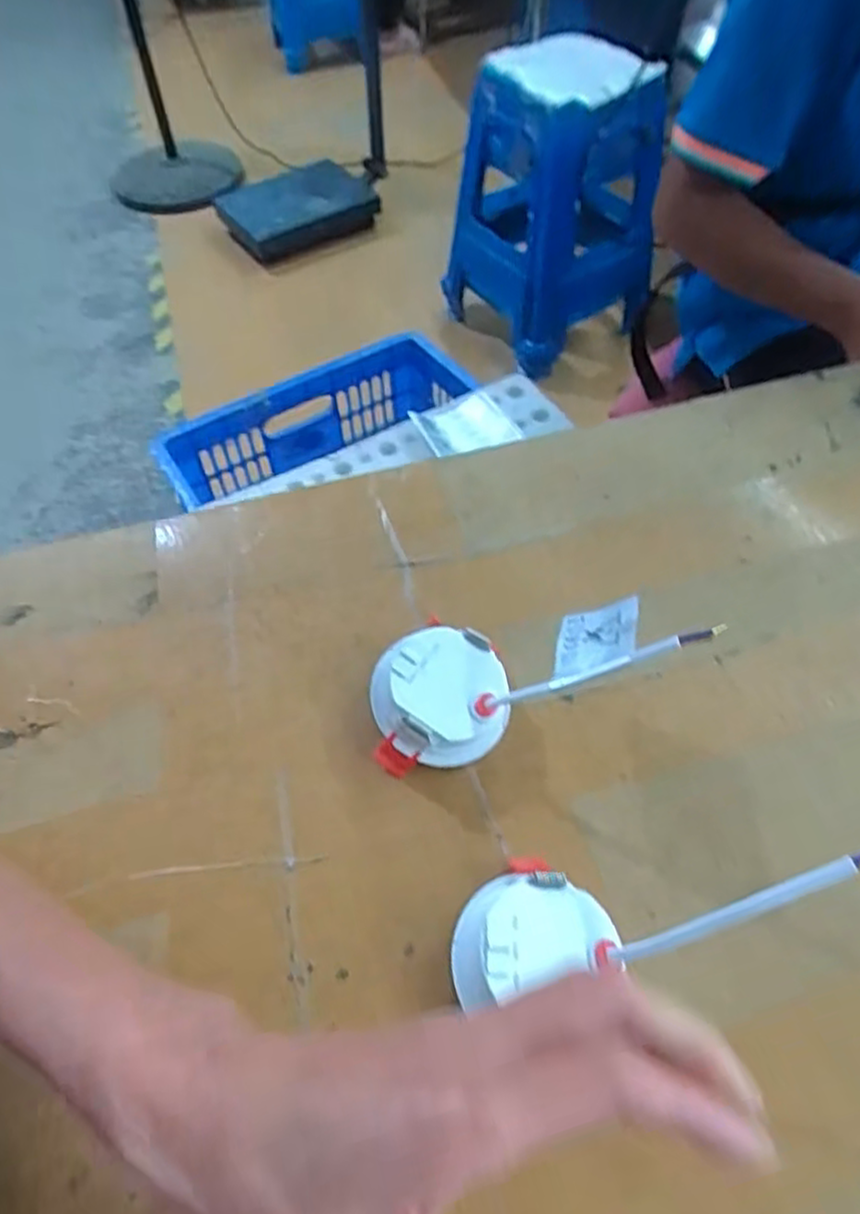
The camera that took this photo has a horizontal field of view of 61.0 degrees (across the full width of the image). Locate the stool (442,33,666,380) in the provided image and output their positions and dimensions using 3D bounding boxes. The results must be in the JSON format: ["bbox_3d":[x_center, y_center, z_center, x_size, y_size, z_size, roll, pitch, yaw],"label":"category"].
[{"bbox_3d":[0.280,-0.890,1.653,0.350,0.582,0.394,-22,57,-14],"label":"stool"}]

